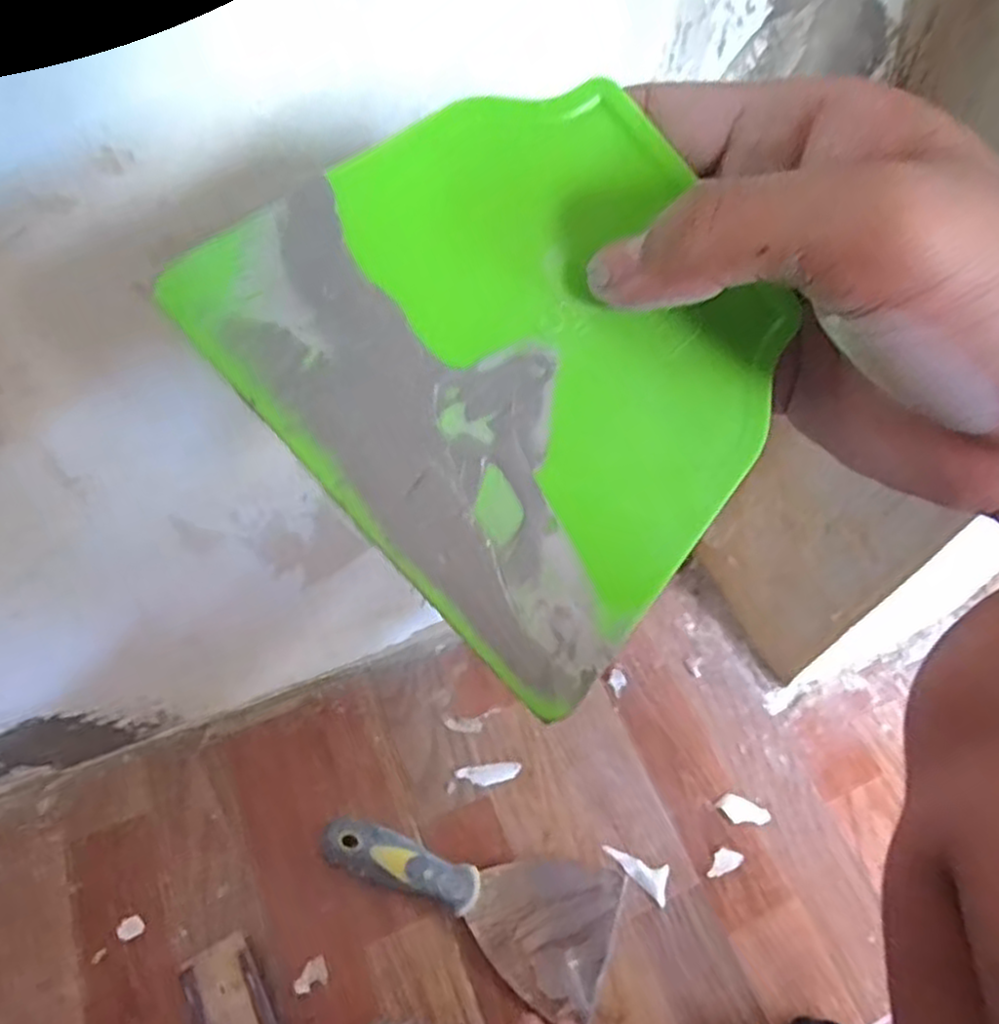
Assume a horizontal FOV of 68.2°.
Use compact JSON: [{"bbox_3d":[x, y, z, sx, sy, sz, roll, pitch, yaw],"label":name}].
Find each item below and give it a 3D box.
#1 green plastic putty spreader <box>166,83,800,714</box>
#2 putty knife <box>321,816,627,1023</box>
[{"bbox_3d":[0.006,-0.034,0.163,0.102,0.004,0.119,-42,95,-2],"label":"green plastic putty spreader"},{"bbox_3d":[-0.021,0.254,0.498,0.200,0.029,0.089,19,60,9],"label":"putty knife"}]

